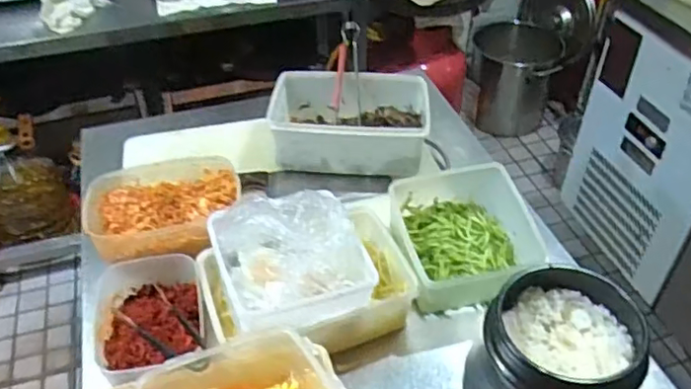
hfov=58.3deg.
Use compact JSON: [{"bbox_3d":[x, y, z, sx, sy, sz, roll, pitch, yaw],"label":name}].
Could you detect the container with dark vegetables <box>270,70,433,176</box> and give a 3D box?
[{"bbox_3d":[0.006,-0.106,0.906,0.215,0.075,0.159,3,42,3],"label":"container with dark vegetables"}]

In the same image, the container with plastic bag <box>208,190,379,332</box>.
[{"bbox_3d":[-0.052,0.057,0.636,0.152,0.094,0.128,-14,44,-15],"label":"container with plastic bag"}]

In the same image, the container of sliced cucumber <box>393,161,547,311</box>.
[{"bbox_3d":[0.138,0.047,0.751,0.163,0.088,0.163,-6,42,-7],"label":"container of sliced cucumber"}]

